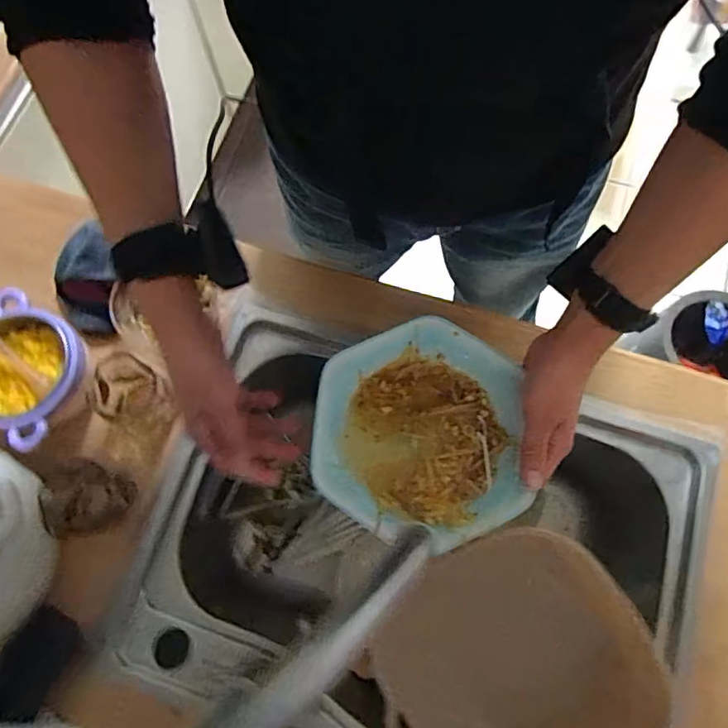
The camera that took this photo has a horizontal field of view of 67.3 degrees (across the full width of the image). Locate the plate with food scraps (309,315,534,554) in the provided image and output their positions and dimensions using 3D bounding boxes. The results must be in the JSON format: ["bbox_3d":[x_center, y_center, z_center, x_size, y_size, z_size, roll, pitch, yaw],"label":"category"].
[{"bbox_3d":[0.048,0.058,0.494,0.180,0.022,0.192,0,72,1],"label":"plate with food scraps"}]

